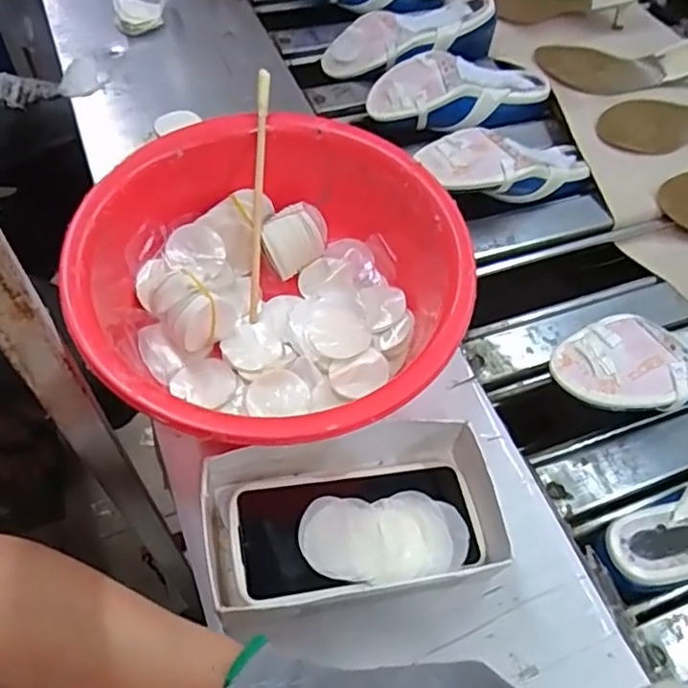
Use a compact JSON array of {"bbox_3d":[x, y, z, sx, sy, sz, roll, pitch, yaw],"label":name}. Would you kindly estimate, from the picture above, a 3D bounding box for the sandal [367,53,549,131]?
[{"bbox_3d":[0.137,-0.298,0.755,0.225,0.064,0.096,-14,60,-12],"label":"sandal"}]

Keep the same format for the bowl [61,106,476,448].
[{"bbox_3d":[-0.050,-0.041,0.485,0.267,0.098,0.276,2,58,-3],"label":"bowl"}]

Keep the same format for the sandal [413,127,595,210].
[{"bbox_3d":[0.179,-0.189,0.673,0.209,0.055,0.082,-2,57,-23],"label":"sandal"}]

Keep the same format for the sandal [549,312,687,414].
[{"bbox_3d":[0.280,0.012,0.540,0.222,0.051,0.090,-9,58,-24],"label":"sandal"}]

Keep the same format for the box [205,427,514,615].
[{"bbox_3d":[0.007,0.117,0.432,0.204,0.050,0.112,-6,59,-7],"label":"box"}]

